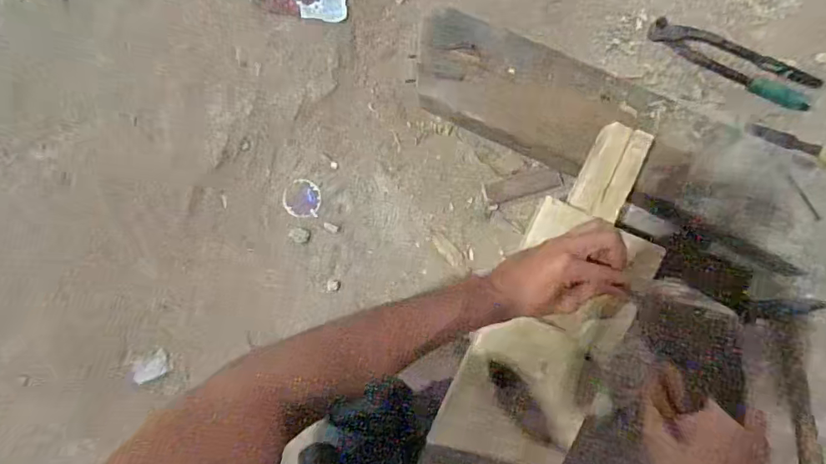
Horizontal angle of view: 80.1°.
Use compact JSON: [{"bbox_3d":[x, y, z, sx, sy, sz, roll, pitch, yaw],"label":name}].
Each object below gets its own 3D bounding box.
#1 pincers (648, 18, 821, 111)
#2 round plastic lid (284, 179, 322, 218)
[{"bbox_3d":[0.402,-0.216,0.621,0.208,0.020,0.053,27,92,5],"label":"pincers"},{"bbox_3d":[-0.160,-0.049,0.714,0.052,0.008,0.053,0,90,5],"label":"round plastic lid"}]

